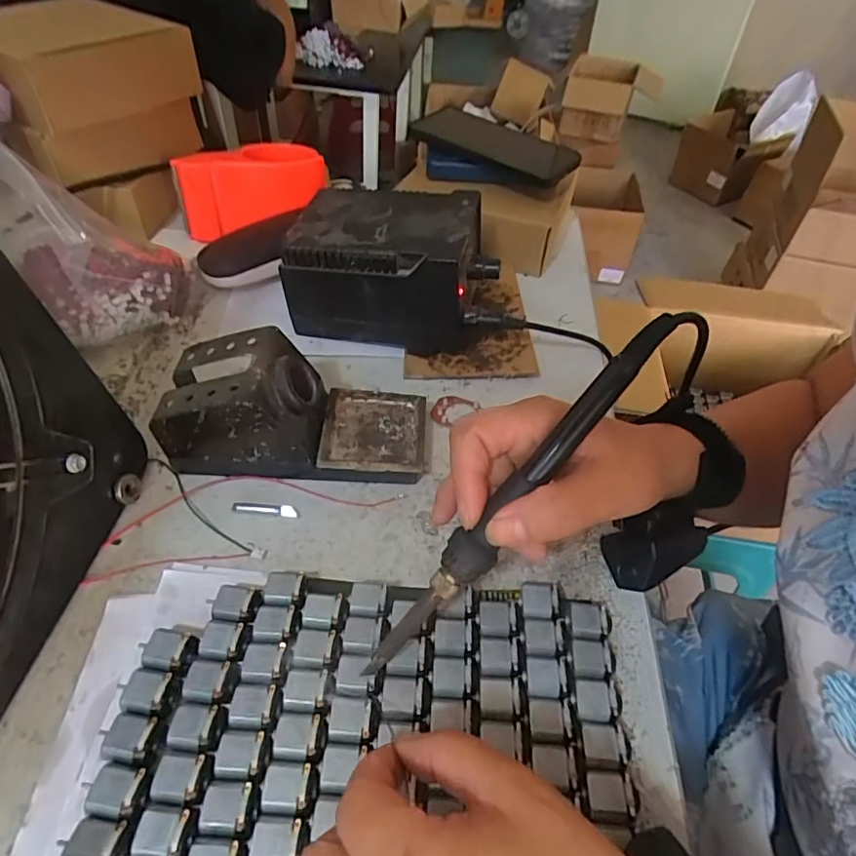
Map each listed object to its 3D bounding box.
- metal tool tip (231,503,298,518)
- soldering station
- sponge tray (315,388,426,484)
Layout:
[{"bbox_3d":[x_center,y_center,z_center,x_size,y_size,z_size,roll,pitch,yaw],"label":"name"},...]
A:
[{"bbox_3d":[-0.102,0.050,0.341,0.040,0.004,0.008,6,48,0],"label":"metal tool tip"},{"bbox_3d":[-0.027,-0.131,0.449,0.156,0.095,0.108,12,48,6],"label":"soldering station"},{"bbox_3d":[-0.037,0.006,0.376,0.070,0.020,0.070,2,48,-4],"label":"sponge tray"}]

